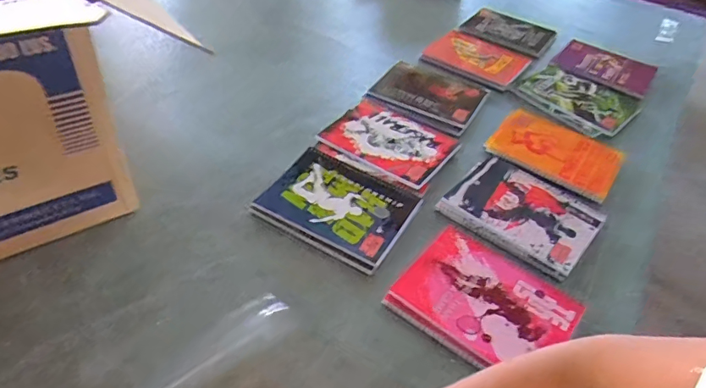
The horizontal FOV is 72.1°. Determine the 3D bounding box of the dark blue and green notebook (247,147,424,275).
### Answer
[{"bbox_3d":[-0.017,0.010,0.674,0.190,0.013,0.161,27,46,18],"label":"dark blue and green notebook"}]

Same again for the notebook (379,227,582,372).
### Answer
[{"bbox_3d":[0.159,0.126,0.580,0.189,0.013,0.157,31,47,22],"label":"notebook"}]

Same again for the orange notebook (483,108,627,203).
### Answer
[{"bbox_3d":[0.348,-0.080,0.825,0.201,0.010,0.159,29,46,20],"label":"orange notebook"}]

